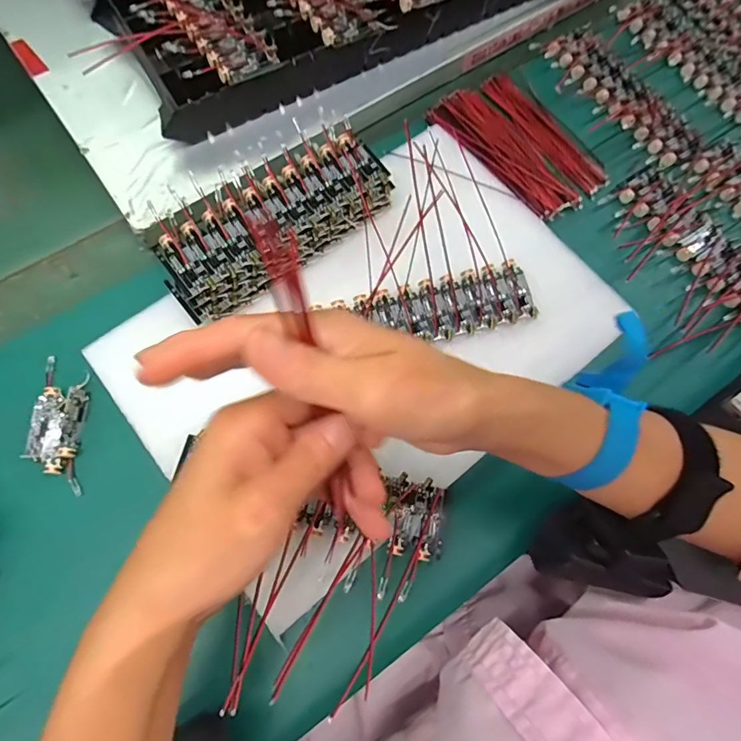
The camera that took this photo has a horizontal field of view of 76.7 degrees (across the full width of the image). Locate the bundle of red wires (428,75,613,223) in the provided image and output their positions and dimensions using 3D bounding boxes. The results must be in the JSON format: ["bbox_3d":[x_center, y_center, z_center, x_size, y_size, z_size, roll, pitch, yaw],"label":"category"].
[{"bbox_3d":[0.122,-0.186,0.378,0.085,0.005,0.134,-33,76,-12],"label":"bundle of red wires"}]

